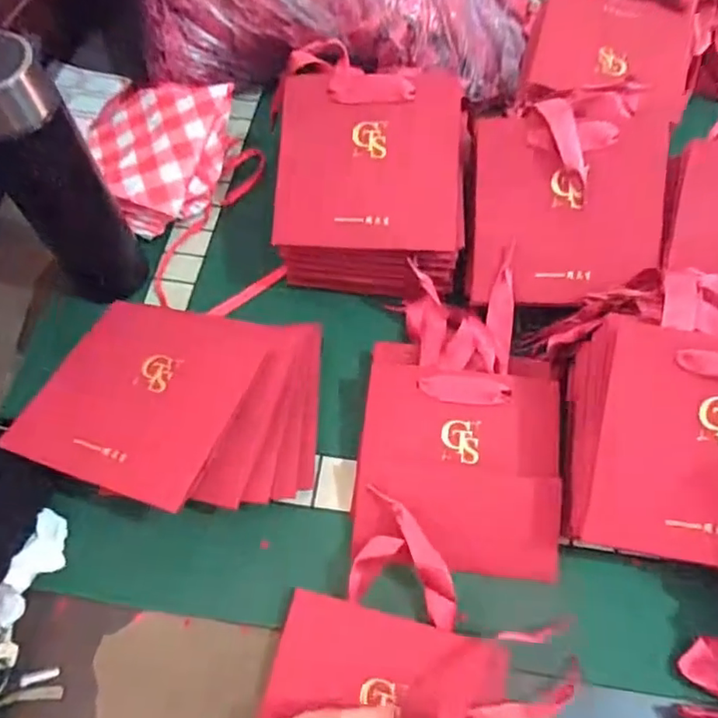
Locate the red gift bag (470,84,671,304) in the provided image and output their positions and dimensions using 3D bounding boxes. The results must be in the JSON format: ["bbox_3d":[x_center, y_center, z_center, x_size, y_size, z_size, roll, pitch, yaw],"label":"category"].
[{"bbox_3d":[0.161,-0.125,0.442,0.142,0.017,0.160,0,95,5],"label":"red gift bag"}]

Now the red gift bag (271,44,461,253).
[{"bbox_3d":[0.008,-0.166,0.451,0.143,0.008,0.163,4,83,3],"label":"red gift bag"}]

